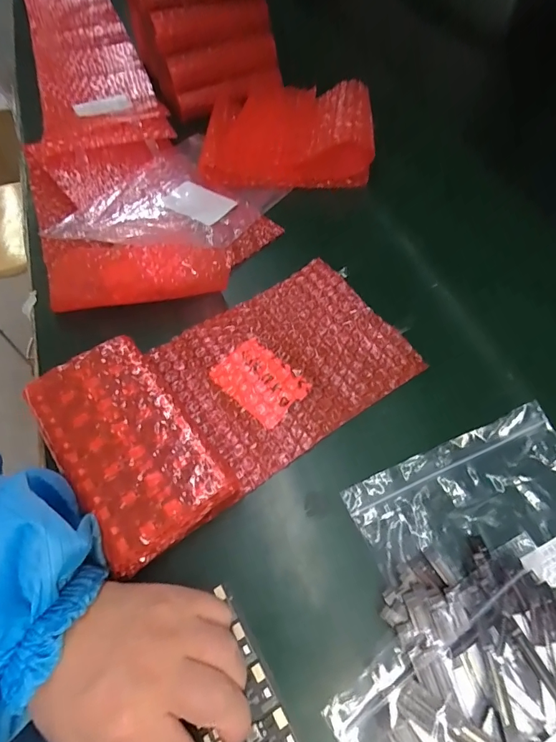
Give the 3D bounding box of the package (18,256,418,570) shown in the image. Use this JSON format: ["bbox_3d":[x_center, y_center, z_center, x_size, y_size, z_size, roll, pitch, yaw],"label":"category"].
[{"bbox_3d":[-0.030,0.007,0.308,0.256,0.029,0.141,-31,63,-17],"label":"package"}]

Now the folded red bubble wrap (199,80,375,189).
[{"bbox_3d":[0.013,-0.286,0.478,0.180,0.049,0.168,3,58,3],"label":"folded red bubble wrap"}]

